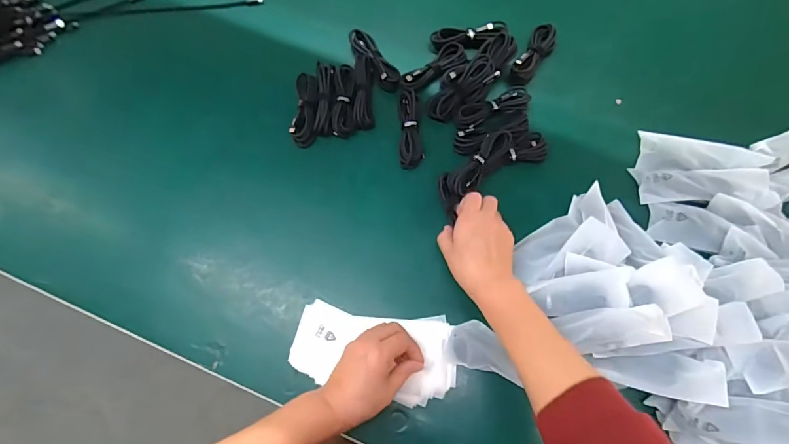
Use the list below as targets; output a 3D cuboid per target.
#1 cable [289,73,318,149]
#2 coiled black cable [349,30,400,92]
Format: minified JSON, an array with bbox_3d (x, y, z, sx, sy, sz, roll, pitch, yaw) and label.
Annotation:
[{"bbox_3d":[-0.127,-0.164,0.583,0.034,0.028,0.110,0,74,1],"label":"cable"},{"bbox_3d":[-0.032,-0.240,0.609,0.042,0.034,0.115,-34,76,-8],"label":"coiled black cable"}]

